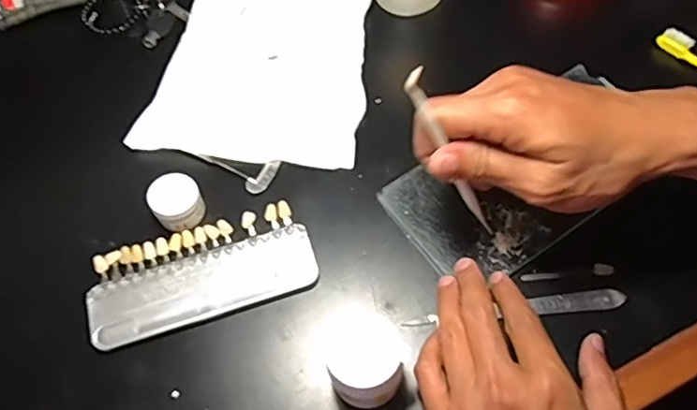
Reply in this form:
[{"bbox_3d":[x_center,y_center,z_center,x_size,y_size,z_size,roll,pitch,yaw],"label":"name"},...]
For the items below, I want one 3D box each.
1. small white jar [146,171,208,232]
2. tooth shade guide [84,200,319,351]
[{"bbox_3d":[-0.118,-0.002,0.407,0.033,0.024,0.033,-1,62,3],"label":"small white jar"},{"bbox_3d":[-0.099,0.046,0.395,0.148,0.009,0.067,-16,62,-5],"label":"tooth shade guide"}]

